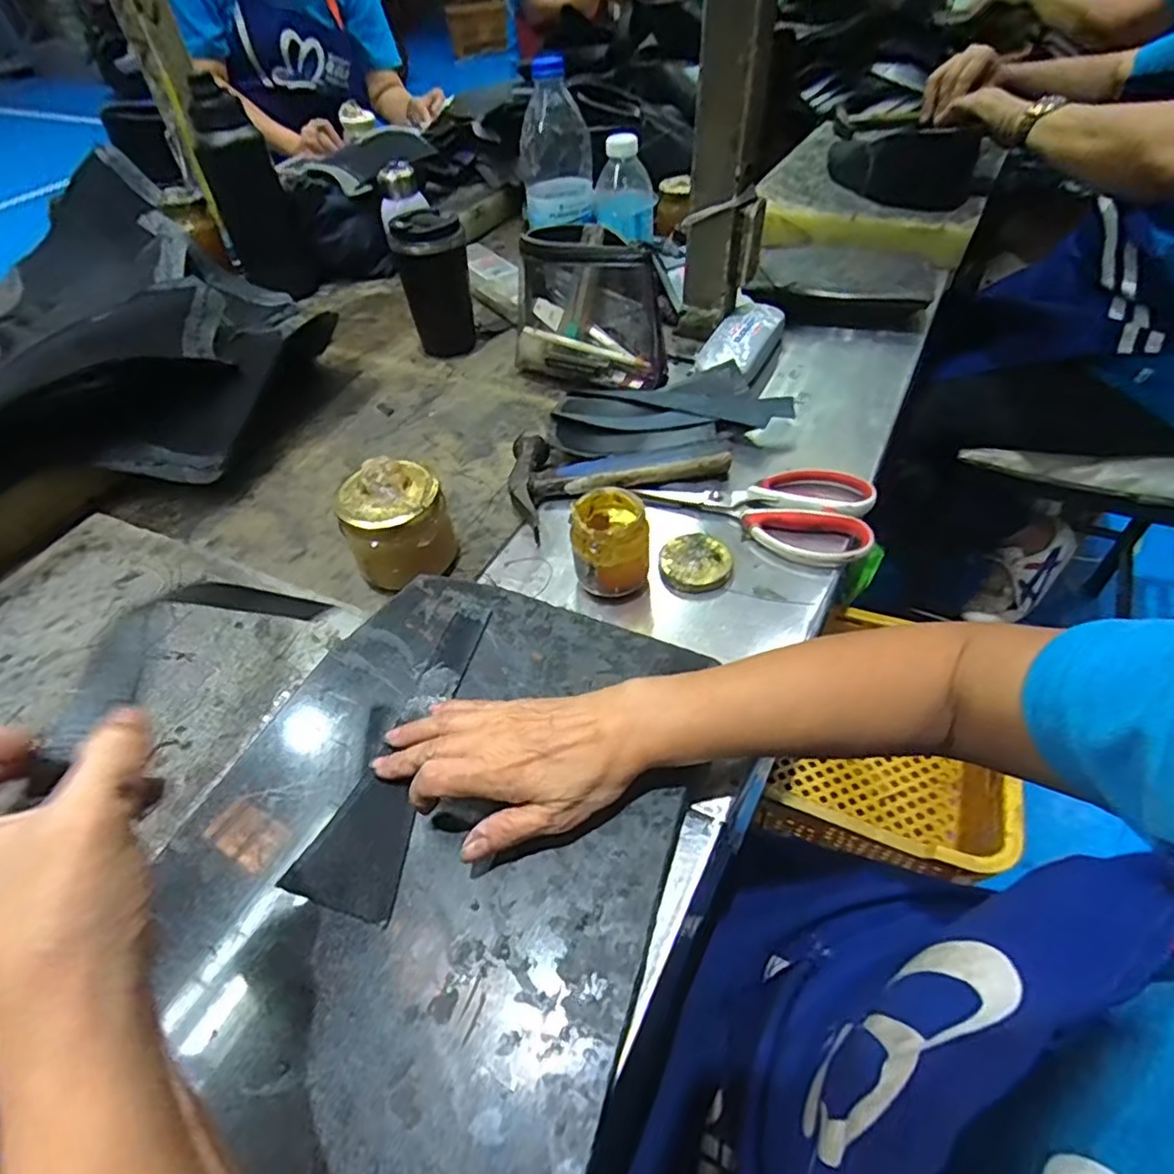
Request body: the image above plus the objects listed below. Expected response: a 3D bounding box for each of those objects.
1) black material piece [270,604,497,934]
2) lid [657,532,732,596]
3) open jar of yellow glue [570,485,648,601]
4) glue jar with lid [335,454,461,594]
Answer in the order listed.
[{"bbox_3d":[-0.105,0.094,0.386,0.057,0.006,0.190,13,52,12],"label":"black material piece"},{"bbox_3d":[0.085,-0.019,0.501,0.055,0.013,0.055,-1,50,1],"label":"lid"},{"bbox_3d":[0.018,-0.035,0.485,0.056,0.063,0.060,-1,50,1],"label":"open jar of yellow glue"},{"bbox_3d":[-0.153,-0.049,0.520,0.083,0.095,0.070,-18,50,-10],"label":"glue jar with lid"}]

